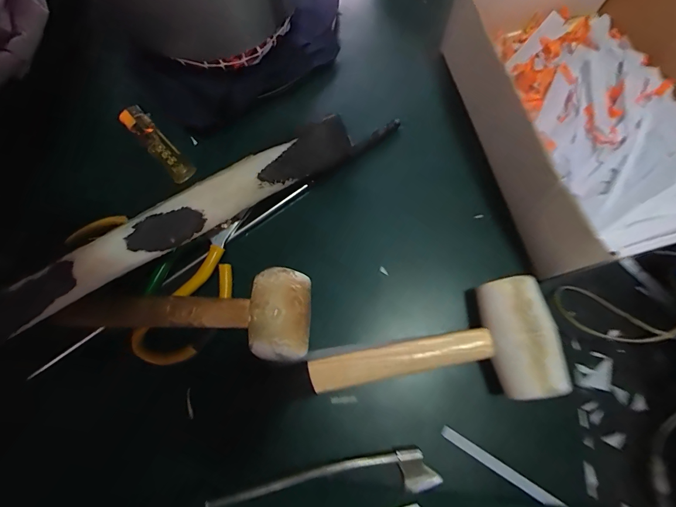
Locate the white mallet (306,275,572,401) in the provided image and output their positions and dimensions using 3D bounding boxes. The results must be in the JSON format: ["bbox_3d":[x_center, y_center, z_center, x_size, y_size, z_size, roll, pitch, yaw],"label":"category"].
[{"bbox_3d":[0.063,0.073,0.257,0.164,0.050,0.076,-12,74,-2],"label":"white mallet"}]

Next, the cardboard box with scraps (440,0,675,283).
[{"bbox_3d":[0.210,-0.121,0.287,0.188,0.070,0.252,-18,75,-4],"label":"cardboard box with scraps"}]

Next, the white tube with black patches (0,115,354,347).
[{"bbox_3d":[-0.131,-0.020,0.257,0.314,0.036,0.042,-33,76,-7],"label":"white tube with black patches"}]

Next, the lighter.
[{"bbox_3d":[-0.161,-0.098,0.323,0.021,0.011,0.086,-43,78,-10],"label":"lighter"}]

